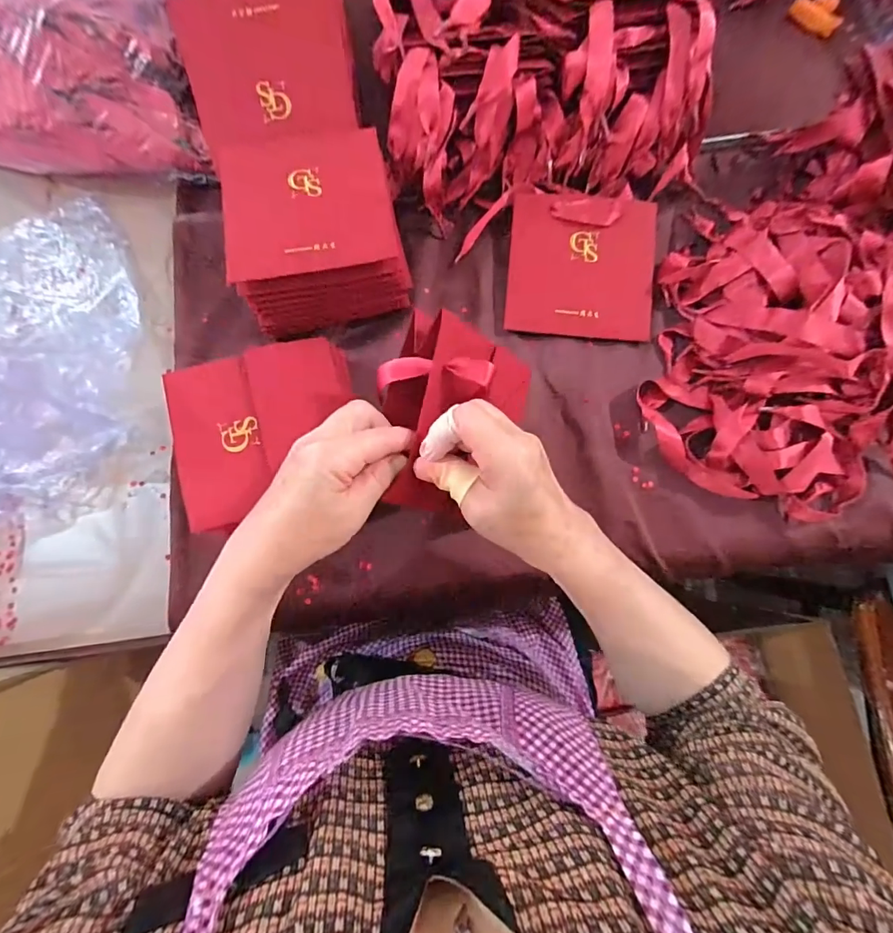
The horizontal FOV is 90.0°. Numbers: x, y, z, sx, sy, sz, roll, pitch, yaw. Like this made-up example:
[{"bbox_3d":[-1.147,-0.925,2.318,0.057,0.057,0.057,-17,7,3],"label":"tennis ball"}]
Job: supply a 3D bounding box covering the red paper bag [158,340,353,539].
[{"bbox_3d":[-0.150,-0.032,0.375,0.148,0.012,0.133,-15,84,-11],"label":"red paper bag"}]

